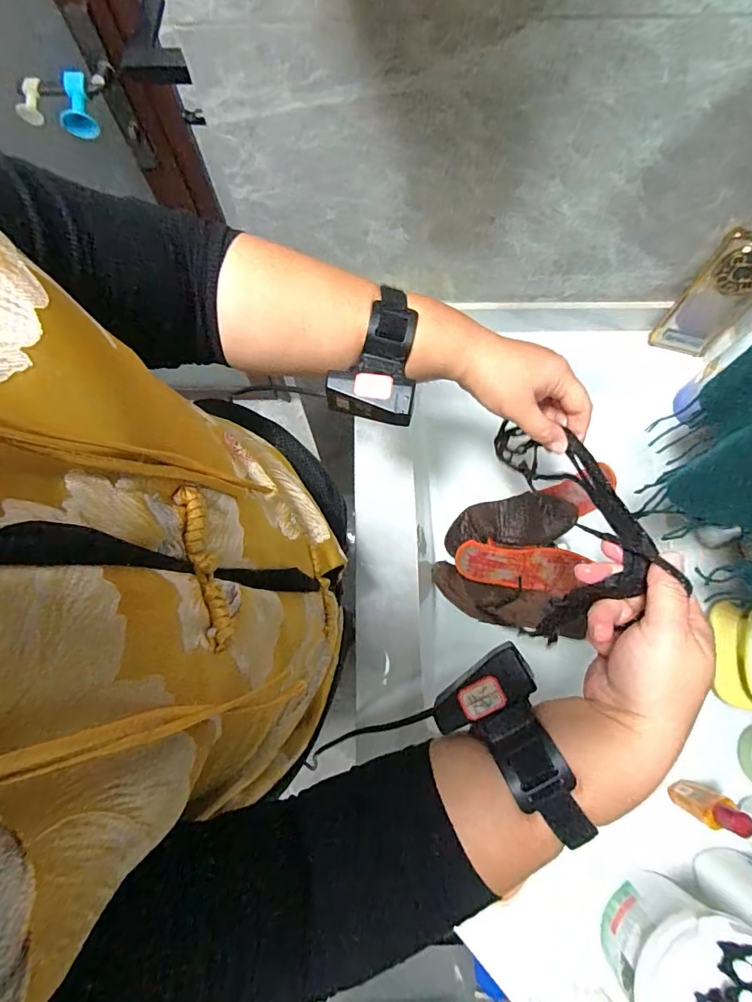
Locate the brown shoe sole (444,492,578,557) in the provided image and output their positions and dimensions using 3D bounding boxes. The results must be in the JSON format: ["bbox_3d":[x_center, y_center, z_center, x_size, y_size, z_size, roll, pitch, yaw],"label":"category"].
[{"bbox_3d":[0.209,0.034,0.712,0.208,0.019,0.076,-7,74,-2],"label":"brown shoe sole"}]

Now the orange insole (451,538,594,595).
[{"bbox_3d":[0.216,0.098,0.693,0.189,0.021,0.067,7,74,2],"label":"orange insole"}]

